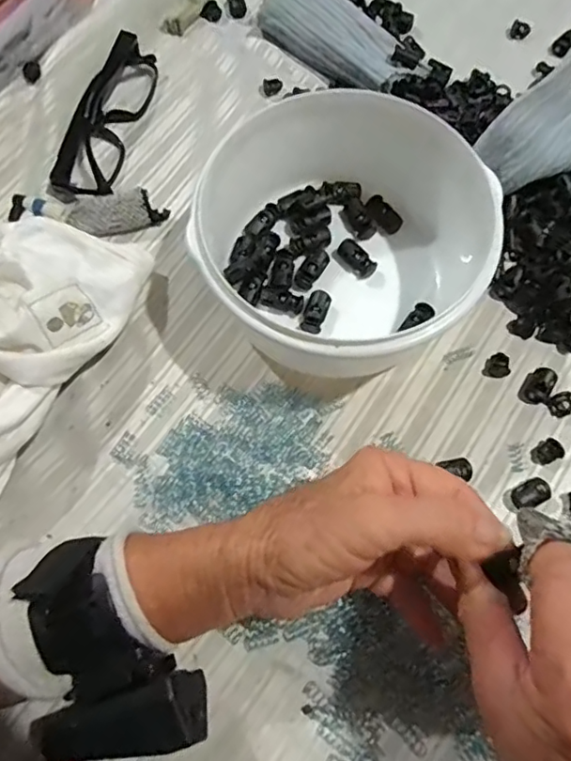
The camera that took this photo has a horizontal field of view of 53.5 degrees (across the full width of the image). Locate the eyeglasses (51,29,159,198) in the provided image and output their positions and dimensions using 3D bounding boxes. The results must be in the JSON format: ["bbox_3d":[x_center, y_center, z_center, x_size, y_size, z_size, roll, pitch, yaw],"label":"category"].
[{"bbox_3d":[-0.121,-0.186,0.396,0.034,0.024,0.128,16,71,7],"label":"eyeglasses"}]

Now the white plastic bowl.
[{"bbox_3d":[0.032,-0.075,0.332,0.150,0.078,0.149,0,70,1],"label":"white plastic bowl"}]

